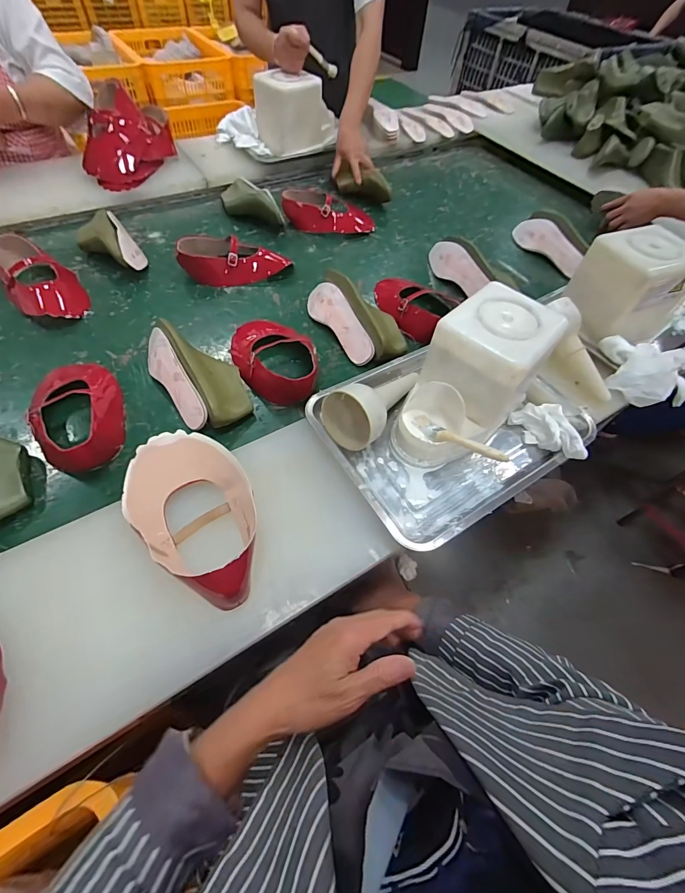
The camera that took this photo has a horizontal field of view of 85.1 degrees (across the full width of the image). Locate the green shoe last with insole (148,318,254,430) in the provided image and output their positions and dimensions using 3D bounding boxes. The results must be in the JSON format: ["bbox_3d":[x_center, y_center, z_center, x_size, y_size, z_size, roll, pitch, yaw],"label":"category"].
[{"bbox_3d":[-0.255,-0.131,0.644,0.116,0.076,0.230,-33,65,-22],"label":"green shoe last with insole"}]

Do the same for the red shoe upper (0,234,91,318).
[{"bbox_3d":[-0.614,-0.341,0.758,0.124,0.071,0.232,-34,65,-22],"label":"red shoe upper"}]

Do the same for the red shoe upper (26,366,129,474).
[{"bbox_3d":[-0.430,-0.074,0.602,0.123,0.063,0.252,-30,63,-21],"label":"red shoe upper"}]

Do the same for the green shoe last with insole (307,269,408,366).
[{"bbox_3d":[0.021,-0.262,0.753,0.108,0.077,0.261,-28,63,-20],"label":"green shoe last with insole"}]

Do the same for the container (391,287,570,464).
[{"bbox_3d":[0.179,-0.092,0.536,0.240,0.163,0.126,-37,66,-24],"label":"container"}]

